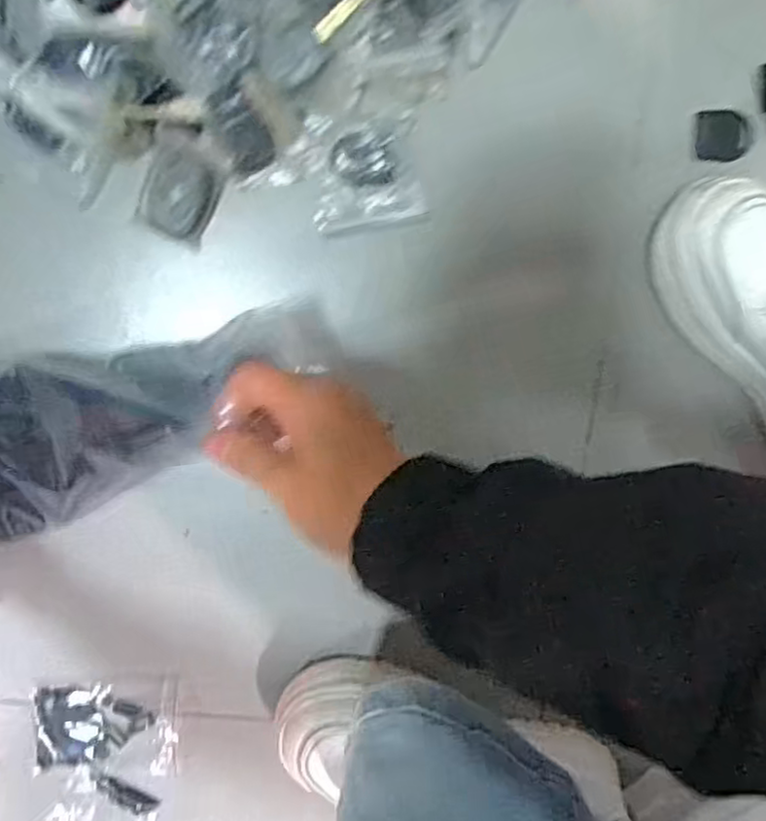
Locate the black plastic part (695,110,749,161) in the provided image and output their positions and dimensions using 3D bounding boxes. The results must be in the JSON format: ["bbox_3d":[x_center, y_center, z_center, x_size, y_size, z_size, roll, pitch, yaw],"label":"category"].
[{"bbox_3d":[0.226,-0.183,0.451,0.035,0.004,0.031,0,99,-4],"label":"black plastic part"}]

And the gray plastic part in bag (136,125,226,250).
[{"bbox_3d":[-0.126,-0.140,0.423,0.046,0.007,0.061,21,97,-7],"label":"gray plastic part in bag"}]

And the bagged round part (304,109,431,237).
[{"bbox_3d":[-0.009,-0.149,0.423,0.070,0.021,0.072,-6,99,-3],"label":"bagged round part"}]

